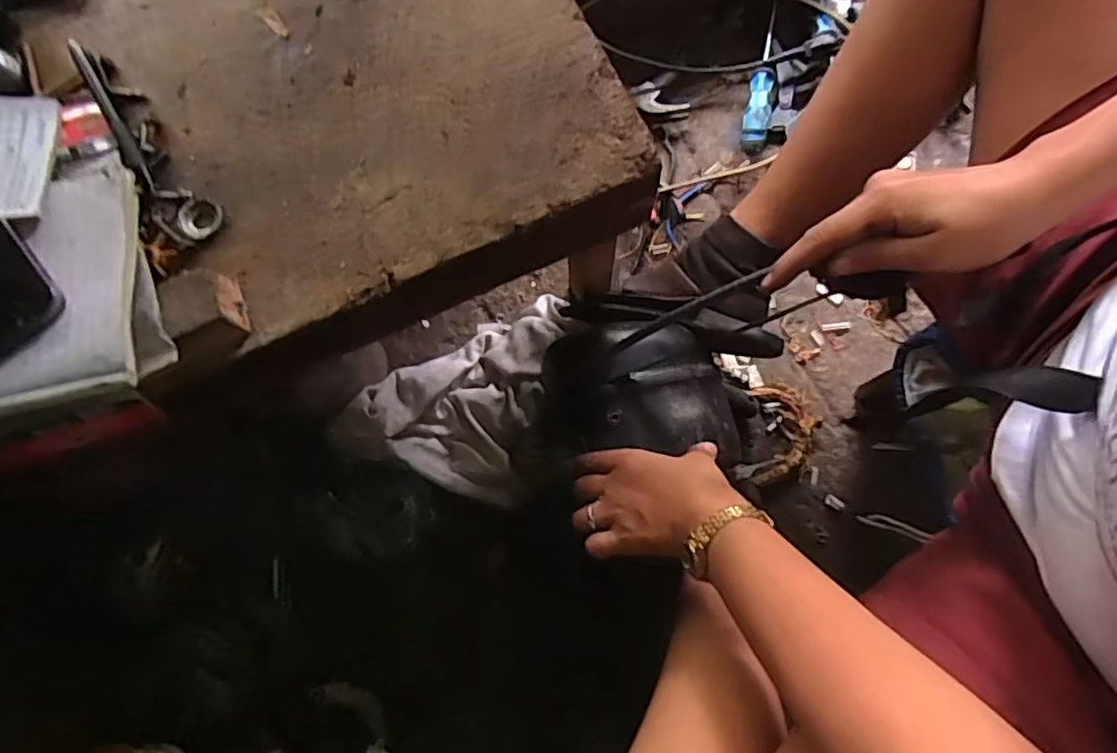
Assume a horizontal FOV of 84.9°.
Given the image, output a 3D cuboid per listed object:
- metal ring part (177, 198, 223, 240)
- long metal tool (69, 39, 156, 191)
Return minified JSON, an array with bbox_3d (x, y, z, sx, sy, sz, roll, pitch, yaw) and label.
[{"bbox_3d":[-0.247,-0.109,0.419,0.031,0.004,0.030,0,78,1],"label":"metal ring part"},{"bbox_3d":[-0.317,-0.186,0.435,0.012,0.013,0.132,-32,79,-5],"label":"long metal tool"}]

